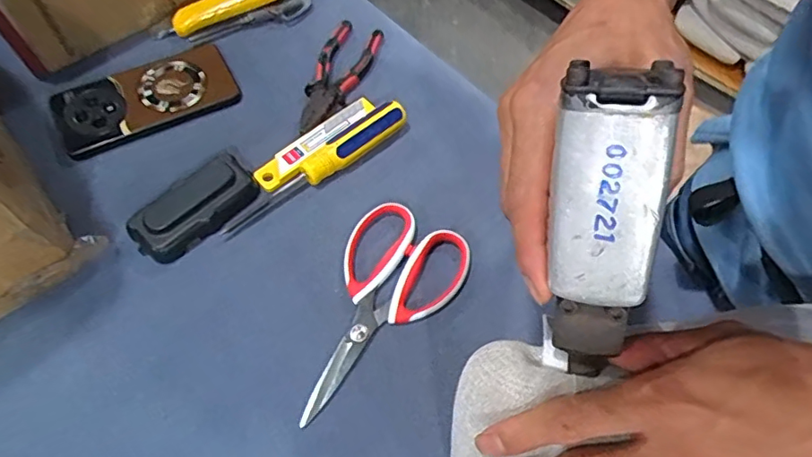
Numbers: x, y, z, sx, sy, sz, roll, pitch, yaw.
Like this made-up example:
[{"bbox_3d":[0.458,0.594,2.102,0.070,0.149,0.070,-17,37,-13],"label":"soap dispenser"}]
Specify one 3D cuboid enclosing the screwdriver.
[{"bbox_3d":[-0.077,-0.054,0.496,0.193,0.025,0.031,-41,71,-19],"label":"screwdriver"}]

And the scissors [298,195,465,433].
[{"bbox_3d":[-0.024,0.067,0.441,0.097,0.013,0.186,24,66,11],"label":"scissors"}]

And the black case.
[{"bbox_3d":[-0.180,-0.019,0.468,0.050,0.033,0.106,39,69,17],"label":"black case"}]

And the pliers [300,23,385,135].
[{"bbox_3d":[-0.070,-0.157,0.558,0.053,0.012,0.150,18,65,8],"label":"pliers"}]

